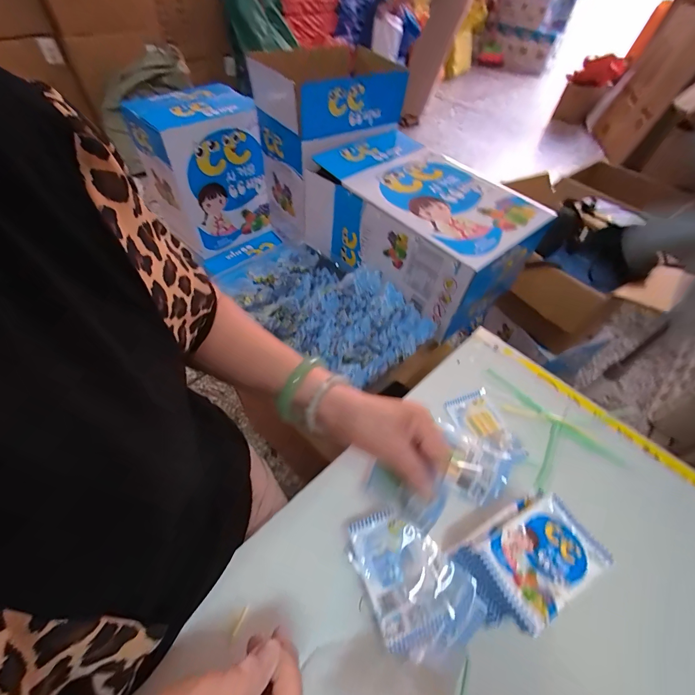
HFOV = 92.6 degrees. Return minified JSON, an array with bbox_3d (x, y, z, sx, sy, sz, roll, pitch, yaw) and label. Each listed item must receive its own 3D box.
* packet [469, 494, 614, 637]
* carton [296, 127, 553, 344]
[{"bbox_3d":[0.175,0.189,0.304,0.104,0.014,0.072,-23,57,-21],"label":"packet"},{"bbox_3d":[0.164,-0.302,0.809,0.317,0.202,0.496,-36,62,-28],"label":"carton"}]

